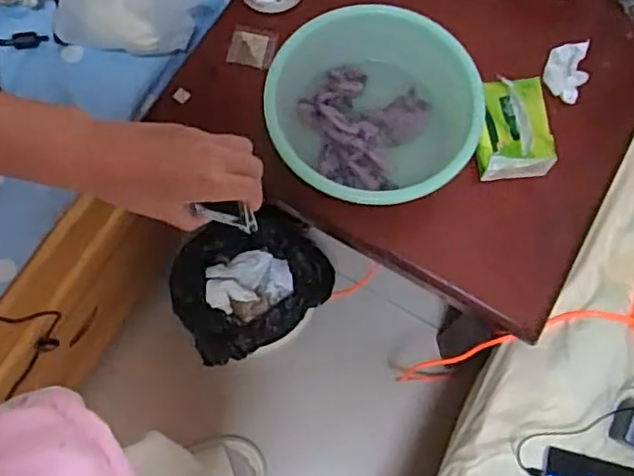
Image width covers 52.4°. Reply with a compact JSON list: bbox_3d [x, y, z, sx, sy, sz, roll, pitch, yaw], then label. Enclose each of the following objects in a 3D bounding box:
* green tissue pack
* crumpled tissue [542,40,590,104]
[{"bbox_3d":[0.251,-0.140,0.822,0.091,0.061,0.121,3,72,1],"label":"green tissue pack"},{"bbox_3d":[0.339,-0.228,0.873,0.053,0.016,0.086,18,73,5],"label":"crumpled tissue"}]

